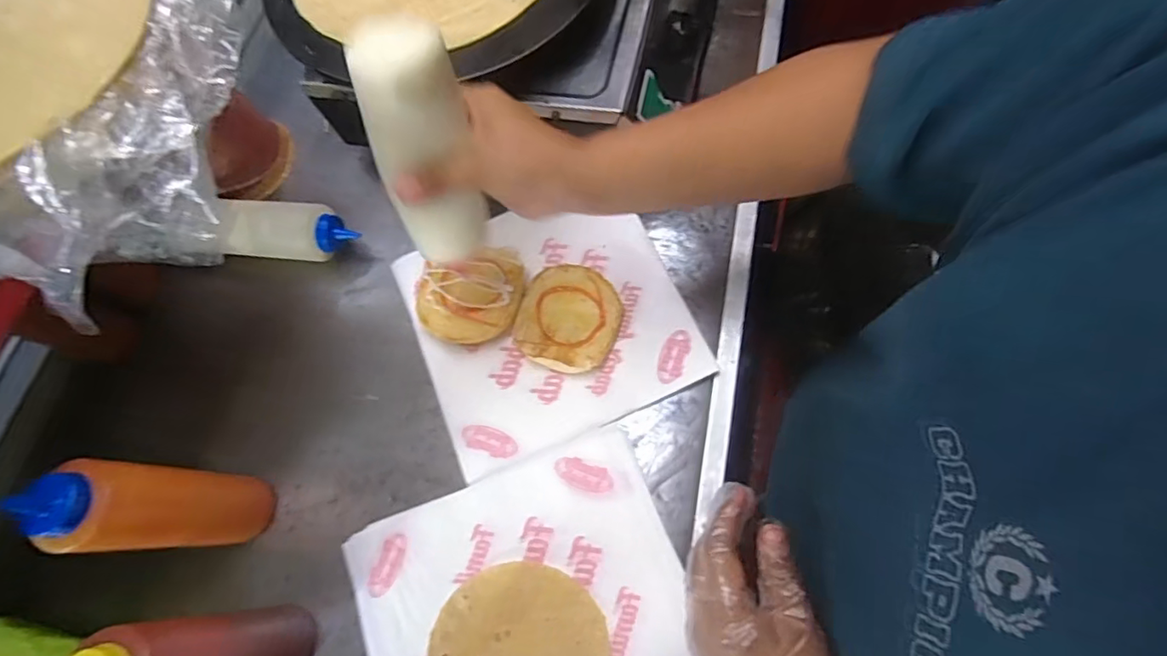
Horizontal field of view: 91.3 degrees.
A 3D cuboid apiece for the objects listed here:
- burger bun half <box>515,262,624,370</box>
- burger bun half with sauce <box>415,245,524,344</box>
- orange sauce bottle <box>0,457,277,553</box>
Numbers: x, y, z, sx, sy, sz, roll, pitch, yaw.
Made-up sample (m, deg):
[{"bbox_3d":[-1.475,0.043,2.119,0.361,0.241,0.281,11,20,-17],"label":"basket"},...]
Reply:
[{"bbox_3d":[-0.015,-0.011,0.551,0.096,0.015,0.102,-1,71,2],"label":"burger bun half"},{"bbox_3d":[-0.111,-0.031,0.562,0.103,0.032,0.094,-3,66,6],"label":"burger bun half with sauce"},{"bbox_3d":[-0.322,0.140,0.447,0.051,0.193,0.066,-1,69,7],"label":"orange sauce bottle"}]

